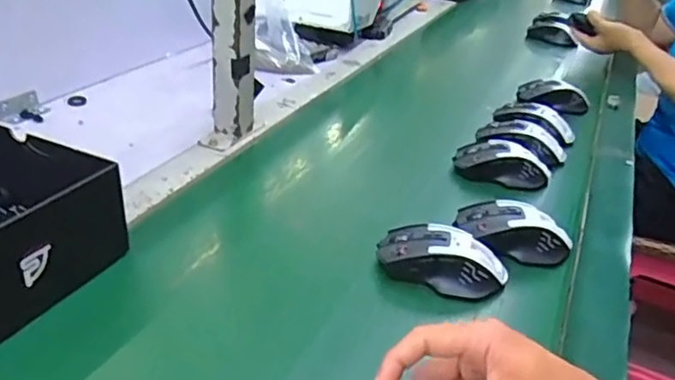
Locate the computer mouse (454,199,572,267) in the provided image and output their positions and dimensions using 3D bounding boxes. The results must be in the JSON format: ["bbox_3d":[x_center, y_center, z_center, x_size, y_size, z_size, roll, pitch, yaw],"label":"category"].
[{"bbox_3d":[0.175,0.041,0.589,0.111,0.042,0.059,12,30,10],"label":"computer mouse"}]

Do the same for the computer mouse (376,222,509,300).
[{"bbox_3d":[0.097,0.061,0.544,0.117,0.041,0.069,14,31,13],"label":"computer mouse"}]

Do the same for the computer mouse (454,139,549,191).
[{"bbox_3d":[0.203,-0.035,0.726,0.111,0.034,0.059,12,30,10],"label":"computer mouse"}]

